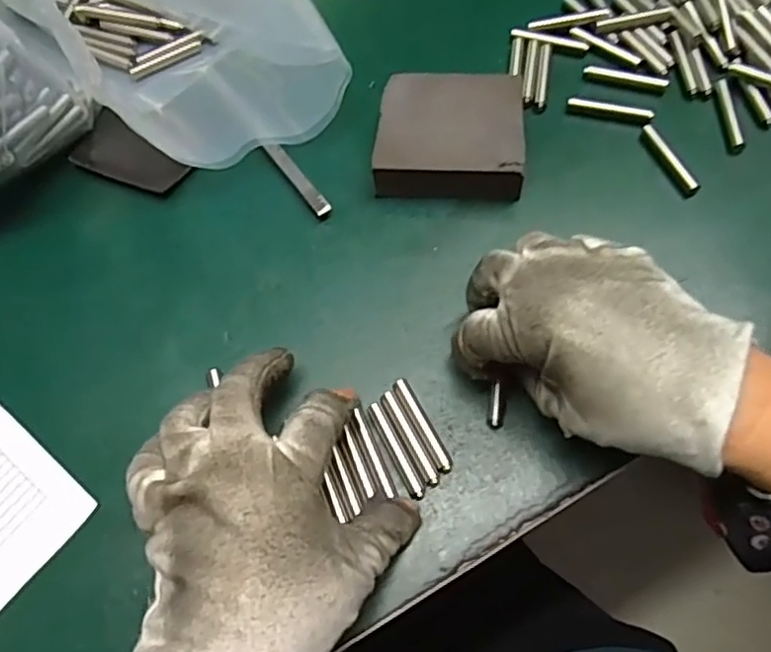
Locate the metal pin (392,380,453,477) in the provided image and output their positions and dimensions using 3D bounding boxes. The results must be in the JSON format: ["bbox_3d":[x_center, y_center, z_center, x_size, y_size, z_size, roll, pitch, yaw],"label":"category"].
[{"bbox_3d":[0.018,0.047,0.302,0.008,0.005,0.049,-26,68,-8],"label":"metal pin"}]

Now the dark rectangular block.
[{"bbox_3d":[0.037,-0.109,0.360,0.079,0.025,0.072,4,67,5],"label":"dark rectangular block"}]

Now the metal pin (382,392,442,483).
[{"bbox_3d":[0.011,0.052,0.299,0.007,0.004,0.049,-27,68,-9],"label":"metal pin"}]

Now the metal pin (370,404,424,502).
[{"bbox_3d":[0.005,0.057,0.295,0.007,0.004,0.049,-26,68,-8],"label":"metal pin"}]

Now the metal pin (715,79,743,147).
[{"bbox_3d":[0.197,-0.122,0.363,0.007,0.005,0.045,-3,66,2],"label":"metal pin"}]

